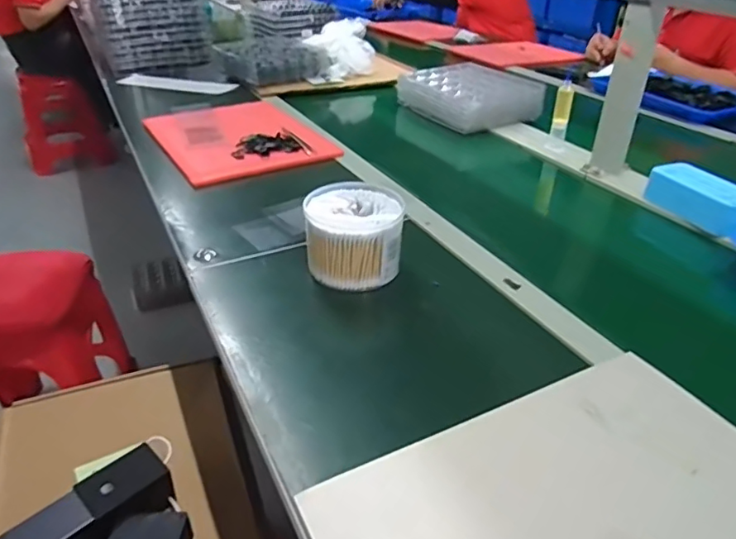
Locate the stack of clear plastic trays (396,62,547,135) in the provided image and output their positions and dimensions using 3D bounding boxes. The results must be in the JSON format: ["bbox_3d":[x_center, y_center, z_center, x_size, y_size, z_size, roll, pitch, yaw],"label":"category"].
[{"bbox_3d":[0.214,-0.364,1.140,0.222,0.077,0.271,-12,35,-19],"label":"stack of clear plastic trays"}]

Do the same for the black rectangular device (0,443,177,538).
[{"bbox_3d":[-0.281,0.253,0.557,0.057,0.049,0.155,26,40,34],"label":"black rectangular device"}]

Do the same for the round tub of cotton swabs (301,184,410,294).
[{"bbox_3d":[-0.016,-0.041,0.615,0.106,0.073,0.114,-2,33,-5],"label":"round tub of cotton swabs"}]

